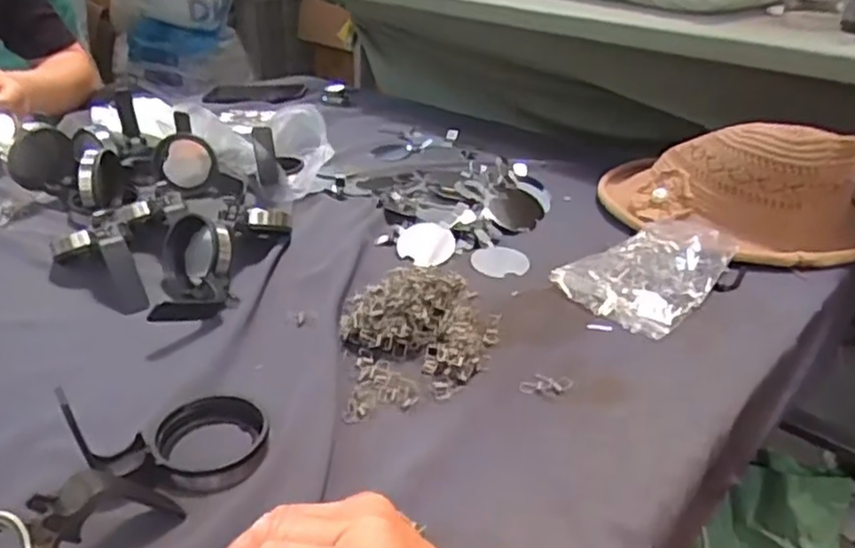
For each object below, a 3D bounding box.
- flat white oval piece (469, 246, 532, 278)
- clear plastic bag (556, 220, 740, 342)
[{"bbox_3d":[0.072,-0.014,0.693,0.055,0.004,0.058,6,31,7],"label":"flat white oval piece"},{"bbox_3d":[0.207,-0.008,0.656,0.112,0.035,0.171,27,39,36],"label":"clear plastic bag"}]

